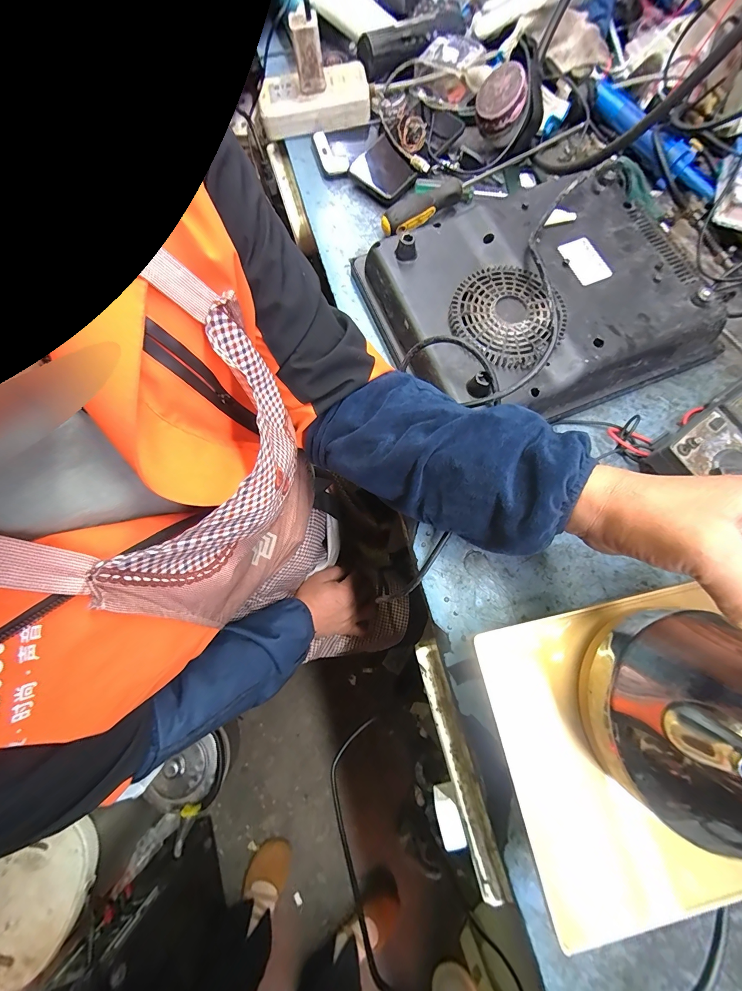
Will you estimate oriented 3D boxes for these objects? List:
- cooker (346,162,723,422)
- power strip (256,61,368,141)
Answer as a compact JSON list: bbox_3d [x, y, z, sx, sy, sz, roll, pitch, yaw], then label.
[{"bbox_3d":[0.182,-0.216,0.379,0.344,0.054,0.256,-16,77,-4],"label":"cooker"},{"bbox_3d":[-0.077,-0.534,0.467,0.147,0.034,0.062,-12,76,-4],"label":"power strip"}]

